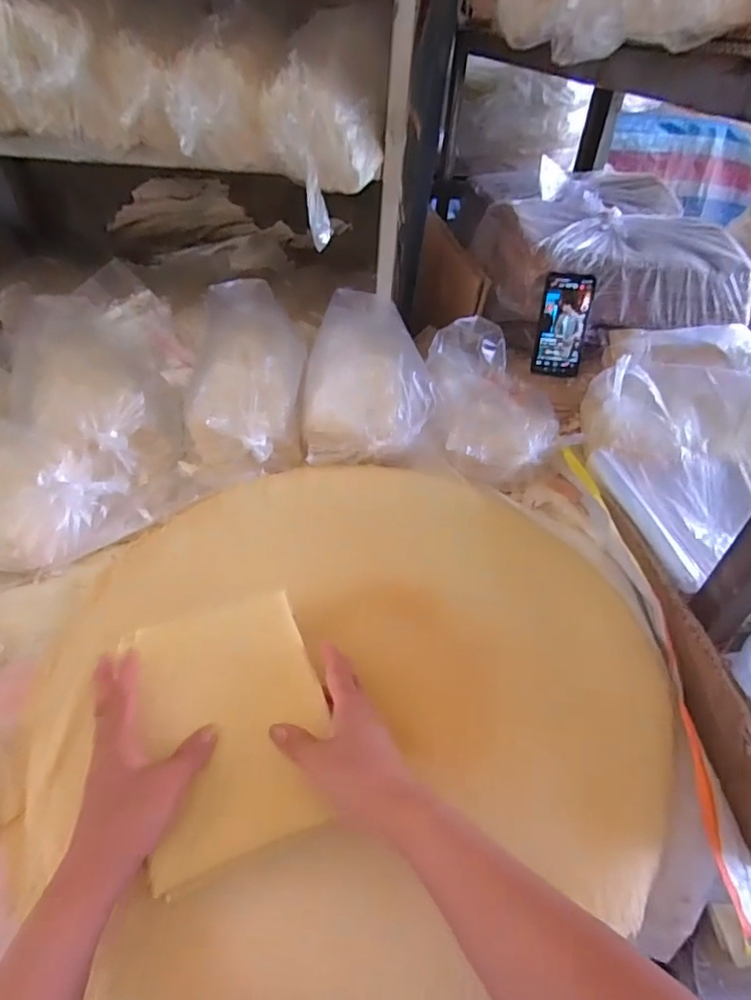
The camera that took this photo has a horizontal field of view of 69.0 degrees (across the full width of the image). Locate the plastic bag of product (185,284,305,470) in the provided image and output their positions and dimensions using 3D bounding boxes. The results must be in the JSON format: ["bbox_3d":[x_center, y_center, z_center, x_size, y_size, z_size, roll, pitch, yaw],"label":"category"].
[{"bbox_3d":[-0.174,-0.190,0.733,0.150,0.078,0.323,-3,63,-8],"label":"plastic bag of product"}]

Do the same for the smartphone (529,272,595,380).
[{"bbox_3d":[0.295,-0.272,0.858,0.075,0.152,0.015,5,25,2],"label":"smartphone"}]

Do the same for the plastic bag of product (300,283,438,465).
[{"bbox_3d":[-0.017,-0.186,0.773,0.168,0.099,0.288,-2,43,-7],"label":"plastic bag of product"}]

